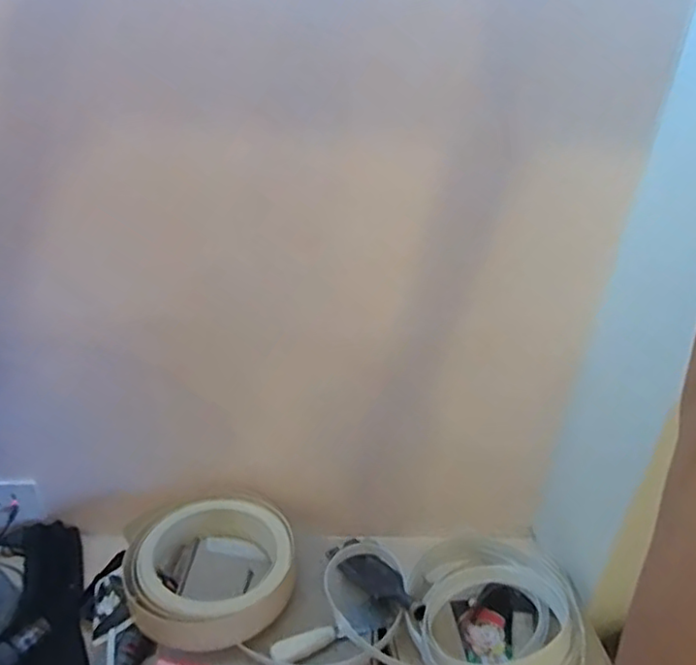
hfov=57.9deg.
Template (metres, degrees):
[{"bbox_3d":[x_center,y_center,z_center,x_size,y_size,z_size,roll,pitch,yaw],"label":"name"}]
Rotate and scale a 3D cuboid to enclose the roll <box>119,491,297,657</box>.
[{"bbox_3d":[-0.182,0.304,0.829,0.206,0.072,0.212,-26,41,-35],"label":"roll"}]

